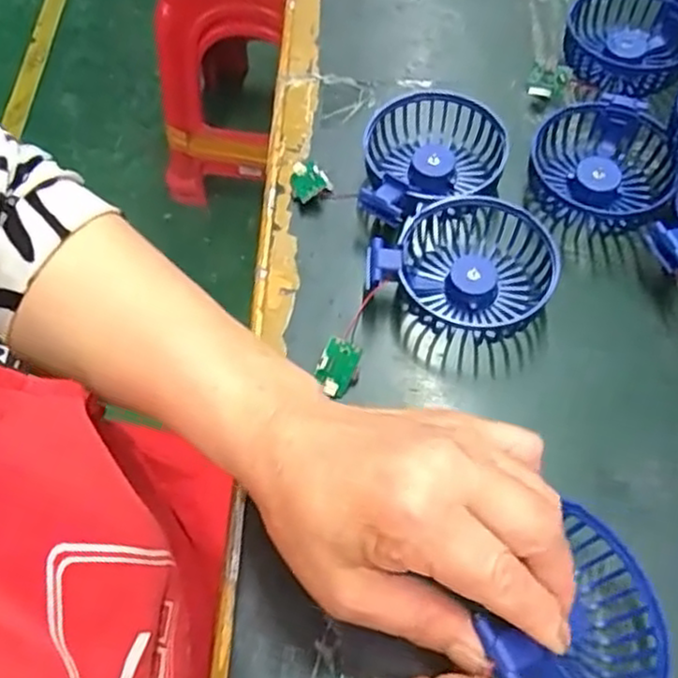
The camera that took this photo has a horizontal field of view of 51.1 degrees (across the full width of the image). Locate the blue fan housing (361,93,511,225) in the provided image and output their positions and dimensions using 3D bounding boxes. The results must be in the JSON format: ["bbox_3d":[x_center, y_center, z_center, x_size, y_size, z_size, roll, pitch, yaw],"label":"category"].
[{"bbox_3d":[0.059,-0.111,0.448,0.086,0.029,0.093,3,61,4],"label":"blue fan housing"}]

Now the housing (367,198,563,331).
[{"bbox_3d":[0.074,-0.042,0.417,0.098,0.033,0.085,-36,66,-16],"label":"housing"}]

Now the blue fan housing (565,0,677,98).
[{"bbox_3d":[0.206,-0.213,0.505,0.086,0.035,0.086,-1,61,2],"label":"blue fan housing"}]

